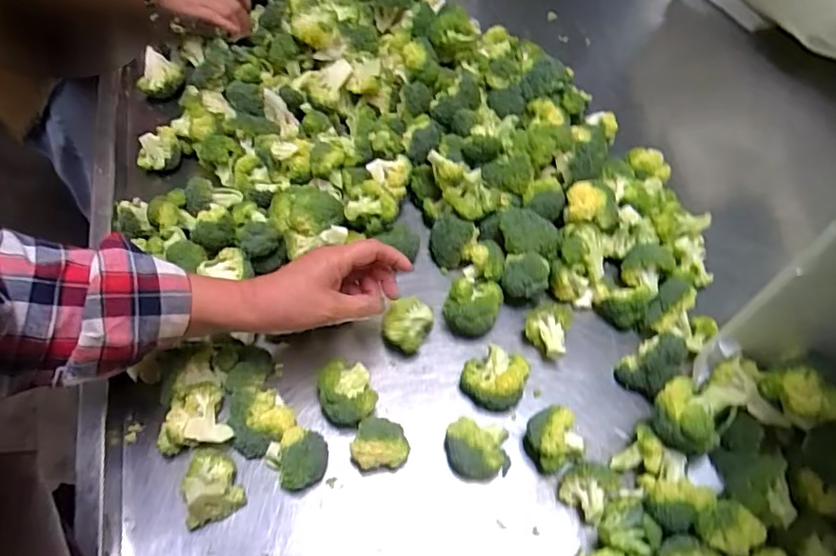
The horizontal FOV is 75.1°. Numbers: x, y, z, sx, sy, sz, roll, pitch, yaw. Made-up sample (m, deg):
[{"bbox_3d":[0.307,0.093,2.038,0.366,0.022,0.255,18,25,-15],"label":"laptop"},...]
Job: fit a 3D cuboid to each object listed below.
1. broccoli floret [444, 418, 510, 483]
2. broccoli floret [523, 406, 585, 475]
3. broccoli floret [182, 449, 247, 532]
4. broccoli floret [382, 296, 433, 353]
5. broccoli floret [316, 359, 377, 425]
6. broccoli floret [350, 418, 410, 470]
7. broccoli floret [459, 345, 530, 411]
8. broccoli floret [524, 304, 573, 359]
[{"bbox_3d":[0.052,0.146,0.466,0.060,0.040,0.049,0,56,-2],"label":"broccoli floret"},{"bbox_3d":[0.116,0.139,0.468,0.042,0.042,0.044,1,56,-1],"label":"broccoli floret"},{"bbox_3d":[-0.164,0.167,0.435,0.043,0.056,0.056,6,56,3],"label":"broccoli floret"},{"bbox_3d":[-0.012,0.048,0.531,0.048,0.044,0.049,26,59,16],"label":"broccoli floret"},{"bbox_3d":[-0.065,0.103,0.491,0.048,0.042,0.064,-20,58,-14],"label":"broccoli floret"},{"bbox_3d":[-0.032,0.146,0.461,0.044,0.046,0.039,18,57,11],"label":"broccoli floret"},{"bbox_3d":[0.071,0.093,0.506,0.056,0.036,0.054,1,56,-1],"label":"broccoli floret"},{"bbox_3d":[0.125,0.054,0.530,0.041,0.039,0.048,17,57,10],"label":"broccoli floret"}]

